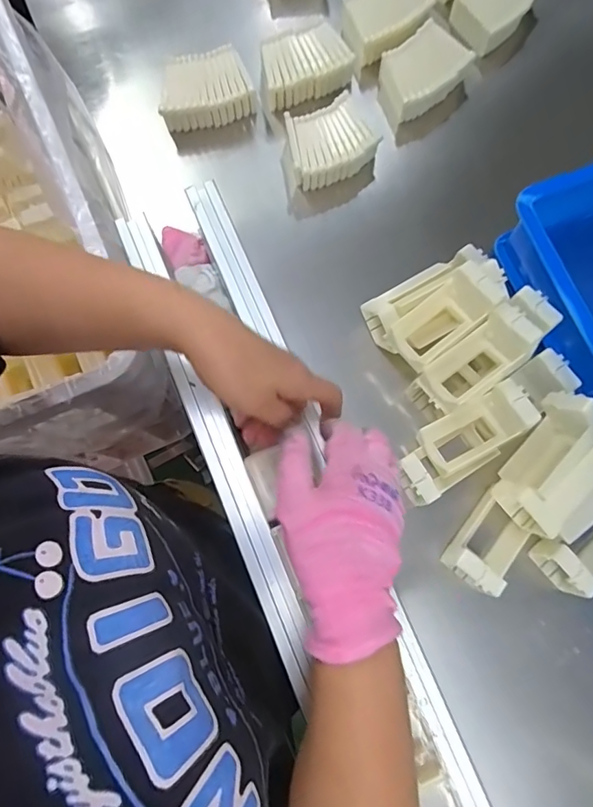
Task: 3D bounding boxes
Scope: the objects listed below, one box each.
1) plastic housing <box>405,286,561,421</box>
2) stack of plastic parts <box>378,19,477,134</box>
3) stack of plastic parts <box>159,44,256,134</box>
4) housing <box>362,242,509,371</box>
[{"bbox_3d":[0.190,-0.047,0.489,0.168,0.066,0.064,-41,81,11],"label":"plastic housing"},{"bbox_3d":[0.152,-0.419,0.614,0.109,0.046,0.080,-34,80,-7],"label":"stack of plastic parts"},{"bbox_3d":[-0.115,-0.390,0.606,0.117,0.043,0.079,-18,79,-4],"label":"stack of plastic parts"},{"bbox_3d":[0.139,-0.098,0.490,0.114,0.086,0.094,-31,80,-6],"label":"housing"}]

